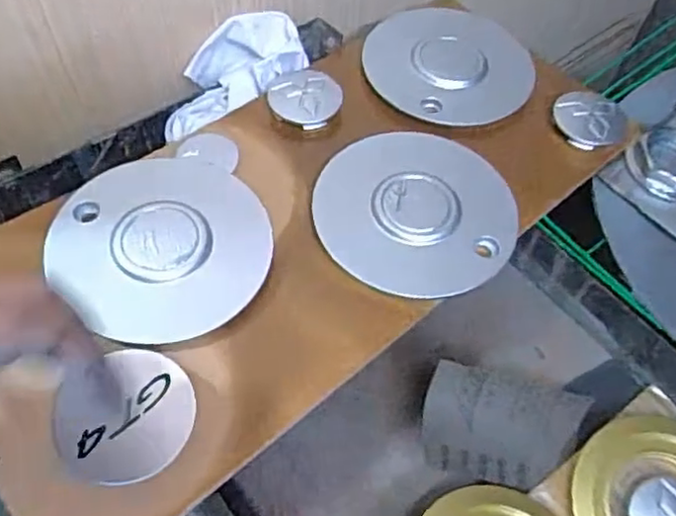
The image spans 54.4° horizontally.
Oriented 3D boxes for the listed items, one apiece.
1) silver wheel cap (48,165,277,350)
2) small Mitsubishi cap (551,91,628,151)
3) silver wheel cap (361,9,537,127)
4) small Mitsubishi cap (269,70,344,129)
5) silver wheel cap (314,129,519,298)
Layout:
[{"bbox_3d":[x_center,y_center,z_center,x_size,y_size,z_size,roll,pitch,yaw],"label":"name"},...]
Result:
[{"bbox_3d":[-0.113,-0.011,0.434,0.137,0.010,0.135,1,55,-1],"label":"silver wheel cap"},{"bbox_3d":[0.201,-0.111,0.526,0.057,0.015,0.049,29,61,14],"label":"small Mitsubishi cap"},{"bbox_3d":[0.094,-0.163,0.553,0.136,0.011,0.132,2,58,-3],"label":"silver wheel cap"},{"bbox_3d":[-0.026,-0.125,0.525,0.054,0.021,0.054,2,58,-3],"label":"small Mitsubishi cap"},{"bbox_3d":[0.057,-0.036,0.468,0.136,0.014,0.143,2,58,-3],"label":"silver wheel cap"}]

